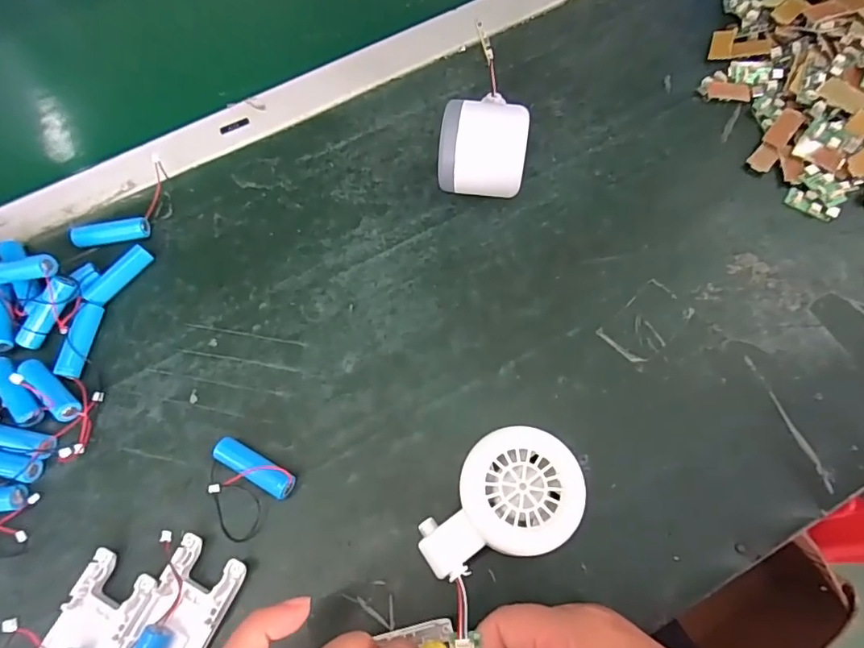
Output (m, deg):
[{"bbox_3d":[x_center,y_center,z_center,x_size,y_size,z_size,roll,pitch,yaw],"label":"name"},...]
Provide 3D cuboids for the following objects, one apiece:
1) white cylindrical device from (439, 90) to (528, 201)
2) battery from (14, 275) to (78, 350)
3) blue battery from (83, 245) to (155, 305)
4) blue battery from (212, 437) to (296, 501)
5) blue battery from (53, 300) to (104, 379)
[{"bbox_3d":[0.034,-0.111,0.341,0.055,0.058,0.049,6,69,5],"label":"white cylindrical device"},{"bbox_3d":[-0.251,-0.007,0.329,0.016,0.012,0.052,30,87,13],"label":"battery"},{"bbox_3d":[-0.215,-0.033,0.348,0.012,0.013,0.048,33,73,14],"label":"blue battery"},{"bbox_3d":[-0.102,0.083,0.292,0.048,0.015,0.015,26,72,12],"label":"blue battery"},{"bbox_3d":[-0.230,0.010,0.330,0.013,0.011,0.050,5,69,5],"label":"blue battery"}]

